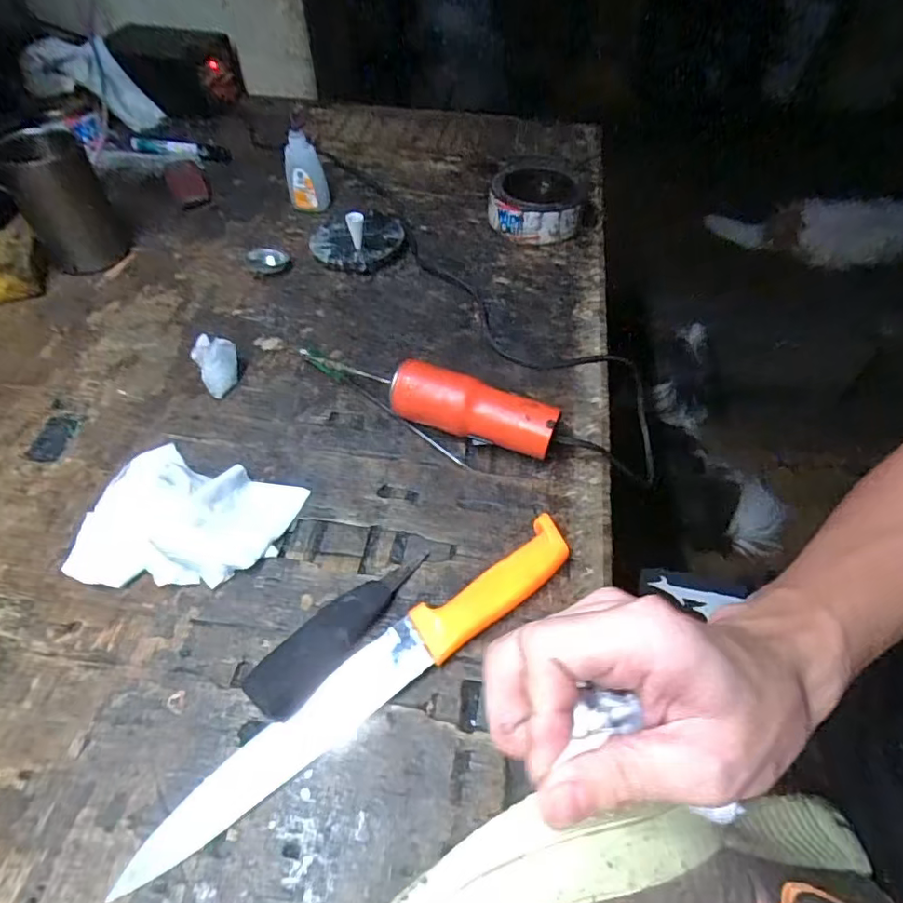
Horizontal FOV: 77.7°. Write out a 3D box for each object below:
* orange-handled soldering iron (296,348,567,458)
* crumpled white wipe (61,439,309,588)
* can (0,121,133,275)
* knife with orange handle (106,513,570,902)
[{"bbox_3d":[-0.025,-0.043,0.437,0.213,0.047,0.033,18,53,13],"label":"orange-handled soldering iron"},{"bbox_3d":[-0.181,0.044,0.379,0.133,0.025,0.099,10,52,7],"label":"crumpled white wipe"},{"bbox_3d":[-0.376,-0.245,0.546,0.076,0.105,0.076,-30,58,-23],"label":"can"},{"bbox_3d":[-0.043,0.126,0.321,0.284,0.019,0.035,-30,58,-23],"label":"knife with orange handle"}]

